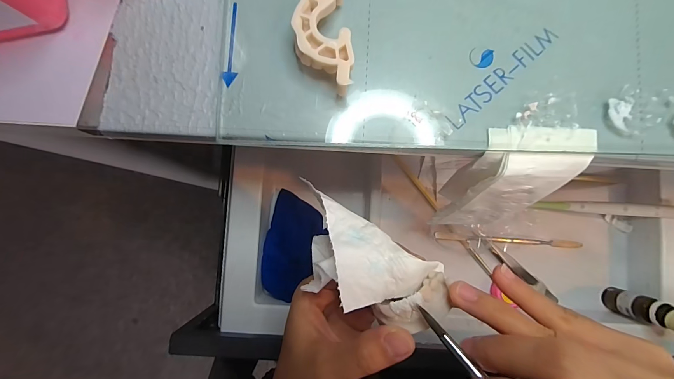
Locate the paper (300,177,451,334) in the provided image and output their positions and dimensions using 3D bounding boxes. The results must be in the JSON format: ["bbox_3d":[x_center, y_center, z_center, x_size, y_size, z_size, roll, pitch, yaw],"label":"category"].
[{"bbox_3d":[0.018,0.042,0.168,0.088,0.024,0.043,30,84,4],"label":"paper"}]

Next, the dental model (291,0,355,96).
[{"bbox_3d":[-0.007,-0.076,0.162,0.027,0.021,0.054,-7,83,-1],"label":"dental model"}]

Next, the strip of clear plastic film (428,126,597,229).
[{"bbox_3d":[0.105,-0.002,0.211,0.061,0.099,0.050,5,85,0],"label":"strip of clear plastic film"}]

